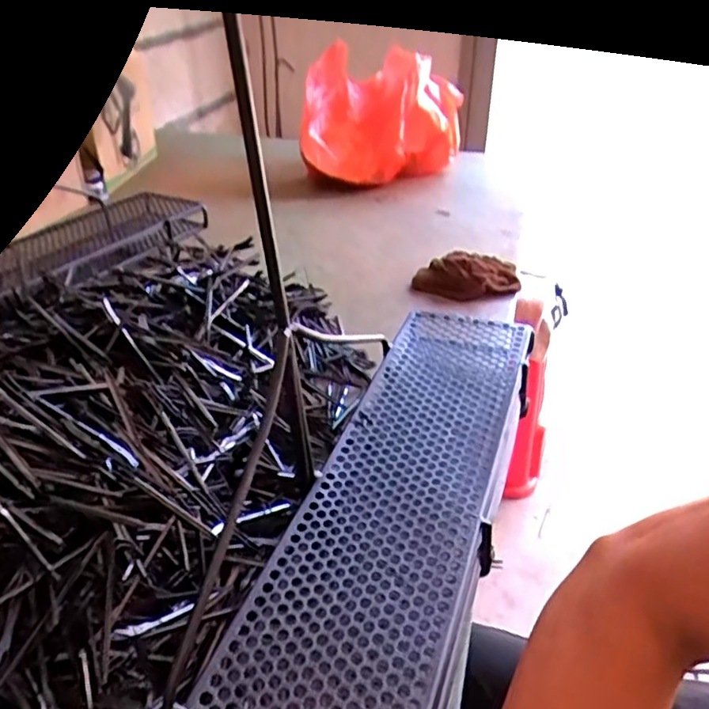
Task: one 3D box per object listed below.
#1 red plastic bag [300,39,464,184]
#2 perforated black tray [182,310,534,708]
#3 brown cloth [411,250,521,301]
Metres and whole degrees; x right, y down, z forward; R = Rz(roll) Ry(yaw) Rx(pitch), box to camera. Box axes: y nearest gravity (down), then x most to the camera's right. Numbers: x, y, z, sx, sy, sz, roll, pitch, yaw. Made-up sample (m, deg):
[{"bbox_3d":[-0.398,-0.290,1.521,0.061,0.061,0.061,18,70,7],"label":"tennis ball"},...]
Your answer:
[{"bbox_3d":[0.055,-0.499,1.269,0.318,0.202,0.255,-2,36,-2],"label":"red plastic bag"},{"bbox_3d":[0.031,0.139,0.497,0.149,0.040,0.572,12,38,17],"label":"perforated black tray"},{"bbox_3d":[0.168,-0.116,0.927,0.158,0.047,0.062,6,35,11],"label":"brown cloth"}]

